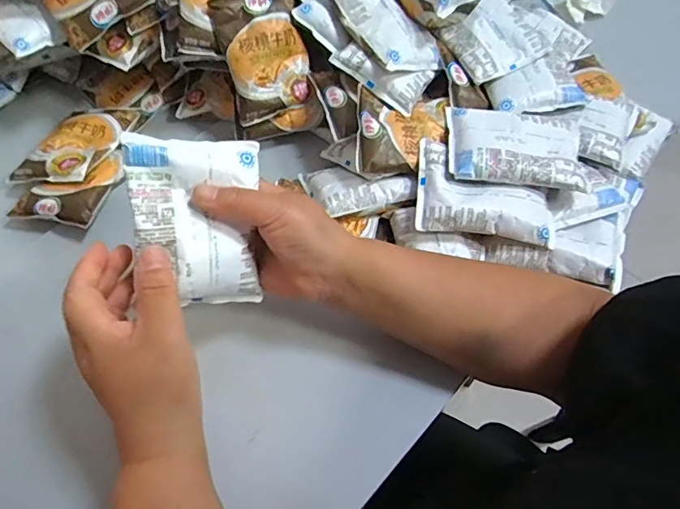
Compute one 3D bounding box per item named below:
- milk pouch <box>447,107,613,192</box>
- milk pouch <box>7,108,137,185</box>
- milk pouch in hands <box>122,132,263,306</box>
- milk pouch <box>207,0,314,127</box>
[{"bbox_3d":[0.181,-0.105,0.458,0.152,0.020,0.090,5,58,4],"label":"milk pouch"},{"bbox_3d":[-0.288,-0.126,0.529,0.088,0.022,0.124,10,58,7],"label":"milk pouch"},{"bbox_3d":[-0.105,-0.024,0.359,0.095,0.020,0.121,-3,89,-28],"label":"milk pouch in hands"},{"bbox_3d":[-0.076,-0.211,0.507,0.089,0.122,0.020,-19,17,-15],"label":"milk pouch"}]

